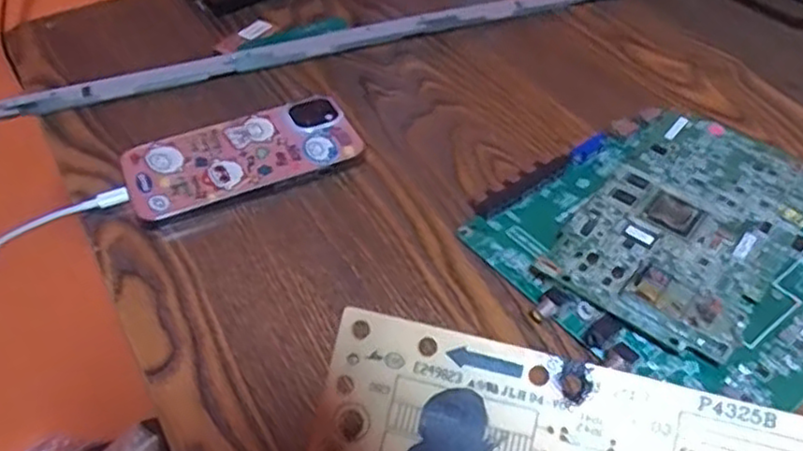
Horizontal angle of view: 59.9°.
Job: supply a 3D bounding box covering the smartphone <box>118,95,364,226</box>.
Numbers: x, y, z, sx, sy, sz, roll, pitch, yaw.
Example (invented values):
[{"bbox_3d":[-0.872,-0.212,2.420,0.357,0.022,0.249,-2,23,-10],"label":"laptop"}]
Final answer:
[{"bbox_3d":[-0.101,-0.047,0.446,0.144,0.012,0.065,-19,48,-17],"label":"smartphone"}]

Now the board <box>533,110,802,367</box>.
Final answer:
[{"bbox_3d":[0.165,-0.002,0.396,0.102,0.013,0.177,33,53,26],"label":"board"}]

